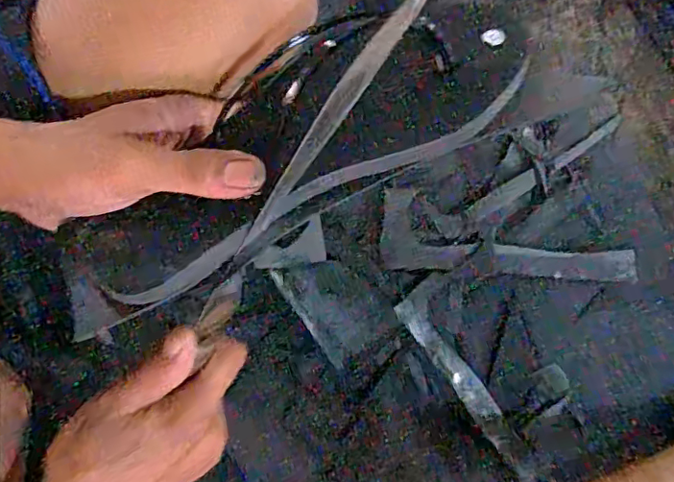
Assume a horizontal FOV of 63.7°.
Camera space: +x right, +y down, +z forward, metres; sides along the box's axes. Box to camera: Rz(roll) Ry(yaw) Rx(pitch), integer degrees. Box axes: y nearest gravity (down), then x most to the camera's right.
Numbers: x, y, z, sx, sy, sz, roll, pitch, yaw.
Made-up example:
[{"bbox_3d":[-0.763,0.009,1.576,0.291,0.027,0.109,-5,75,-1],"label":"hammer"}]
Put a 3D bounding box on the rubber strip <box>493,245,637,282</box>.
[{"bbox_3d":[0.269,0.028,0.639,0.163,0.008,0.037,2,80,-1],"label":"rubber strip"}]

